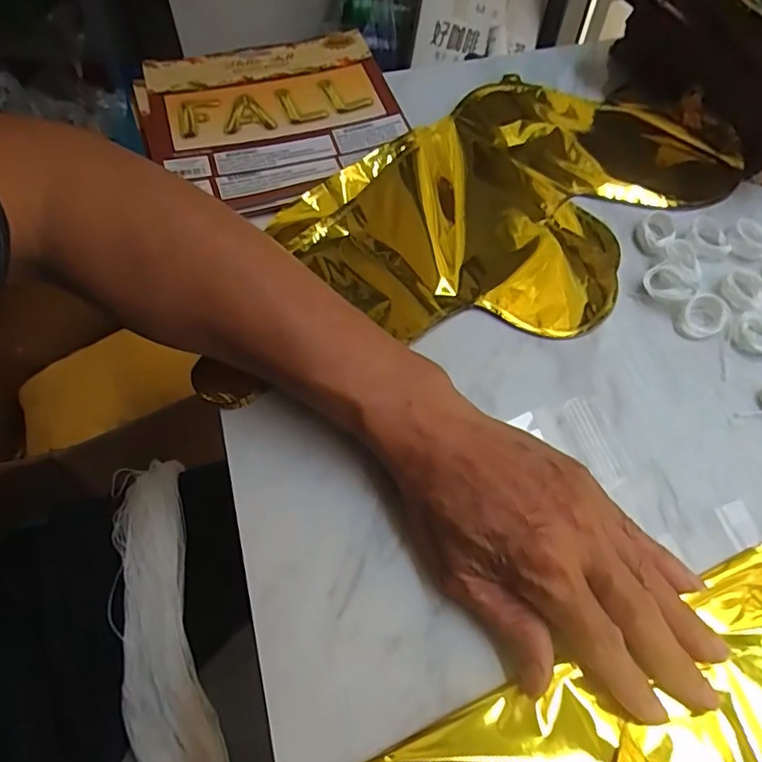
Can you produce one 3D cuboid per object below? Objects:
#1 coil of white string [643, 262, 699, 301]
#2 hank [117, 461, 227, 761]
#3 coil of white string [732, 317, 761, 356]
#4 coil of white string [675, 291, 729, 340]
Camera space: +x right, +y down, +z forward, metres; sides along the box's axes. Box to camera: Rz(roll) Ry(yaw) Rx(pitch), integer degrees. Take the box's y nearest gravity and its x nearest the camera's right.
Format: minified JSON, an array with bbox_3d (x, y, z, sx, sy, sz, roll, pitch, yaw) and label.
[{"bbox_3d":[0.193,-0.065,0.371,0.031,0.013,0.023,29,64,15],"label":"coil of white string"},{"bbox_3d":[-0.155,0.295,0.414,0.082,0.085,0.486,-15,62,-9],"label":"hank"},{"bbox_3d":[0.242,-0.029,0.358,0.031,0.007,0.025,13,61,6],"label":"coil of white string"},{"bbox_3d":[0.211,-0.043,0.363,0.028,0.012,0.033,40,67,20],"label":"coil of white string"}]

